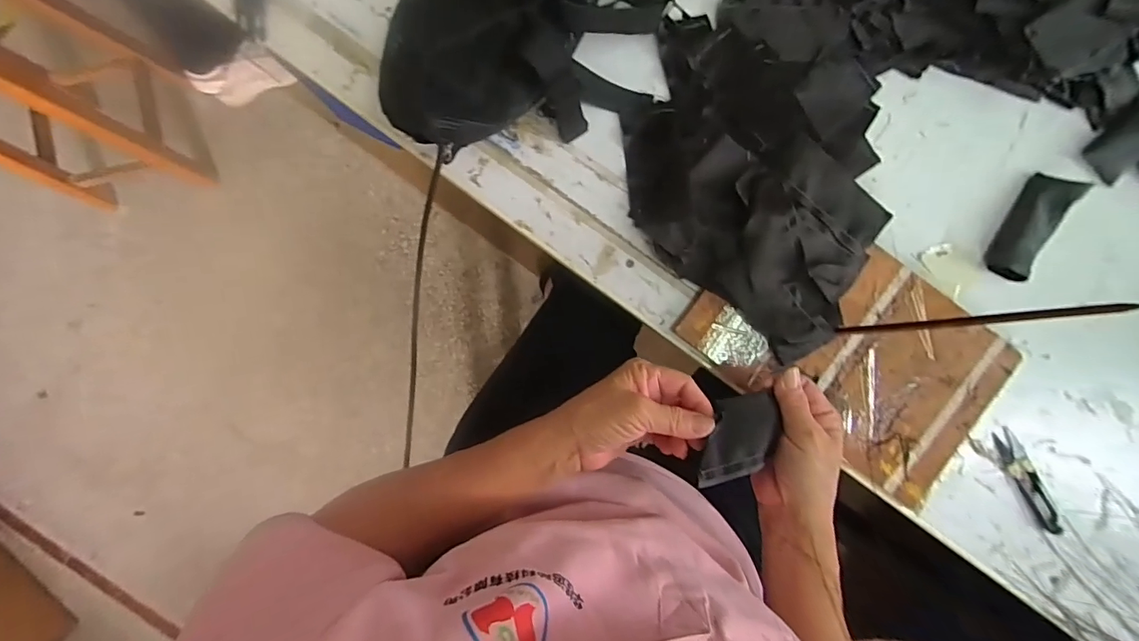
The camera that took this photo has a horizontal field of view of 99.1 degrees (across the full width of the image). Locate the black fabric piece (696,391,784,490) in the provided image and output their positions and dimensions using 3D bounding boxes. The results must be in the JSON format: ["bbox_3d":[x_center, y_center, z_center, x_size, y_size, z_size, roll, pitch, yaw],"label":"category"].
[{"bbox_3d":[0.124,0.086,0.360,0.083,0.012,0.056,0,84,-26],"label":"black fabric piece"}]

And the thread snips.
[{"bbox_3d":[0.418,0.145,0.443,0.021,0.008,0.101,-30,89,-2],"label":"thread snips"}]

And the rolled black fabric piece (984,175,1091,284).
[{"bbox_3d":[0.417,-0.086,0.438,0.038,0.023,0.100,36,88,0],"label":"rolled black fabric piece"}]

